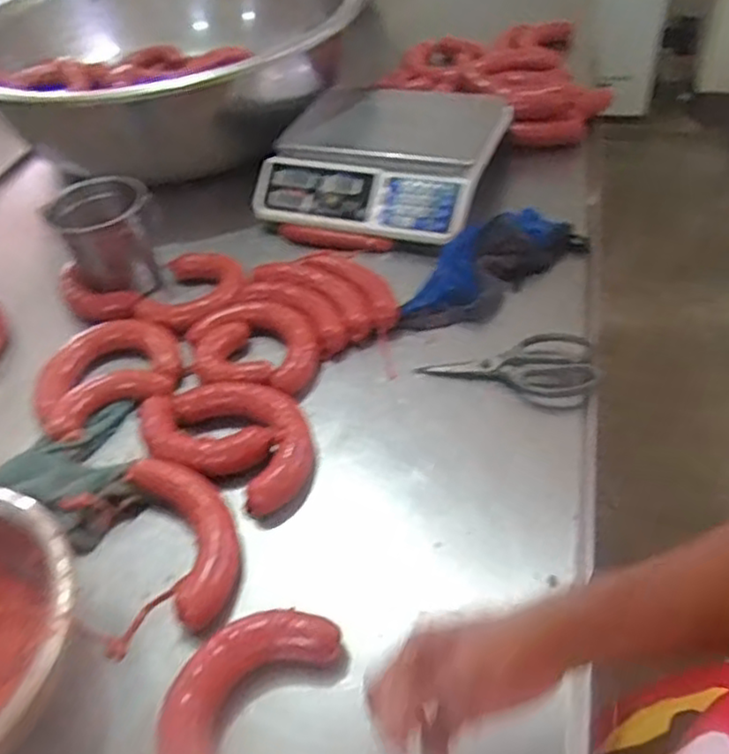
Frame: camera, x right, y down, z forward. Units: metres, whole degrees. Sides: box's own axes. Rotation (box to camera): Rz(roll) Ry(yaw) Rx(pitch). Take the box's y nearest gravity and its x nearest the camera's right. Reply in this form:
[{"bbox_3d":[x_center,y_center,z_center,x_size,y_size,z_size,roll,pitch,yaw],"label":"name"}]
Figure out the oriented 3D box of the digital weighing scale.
[{"bbox_3d":[0.034,-0.360,1.103,0.343,0.088,0.328,12,48,17],"label":"digital weighing scale"}]

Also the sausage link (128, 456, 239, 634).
[{"bbox_3d":[-0.172,0.153,0.691,0.081,0.035,0.202,-24,48,-16],"label":"sausage link"}]

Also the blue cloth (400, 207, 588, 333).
[{"bbox_3d":[0.167,-0.156,0.929,0.293,0.071,0.110,-27,49,-19],"label":"blue cloth"}]

